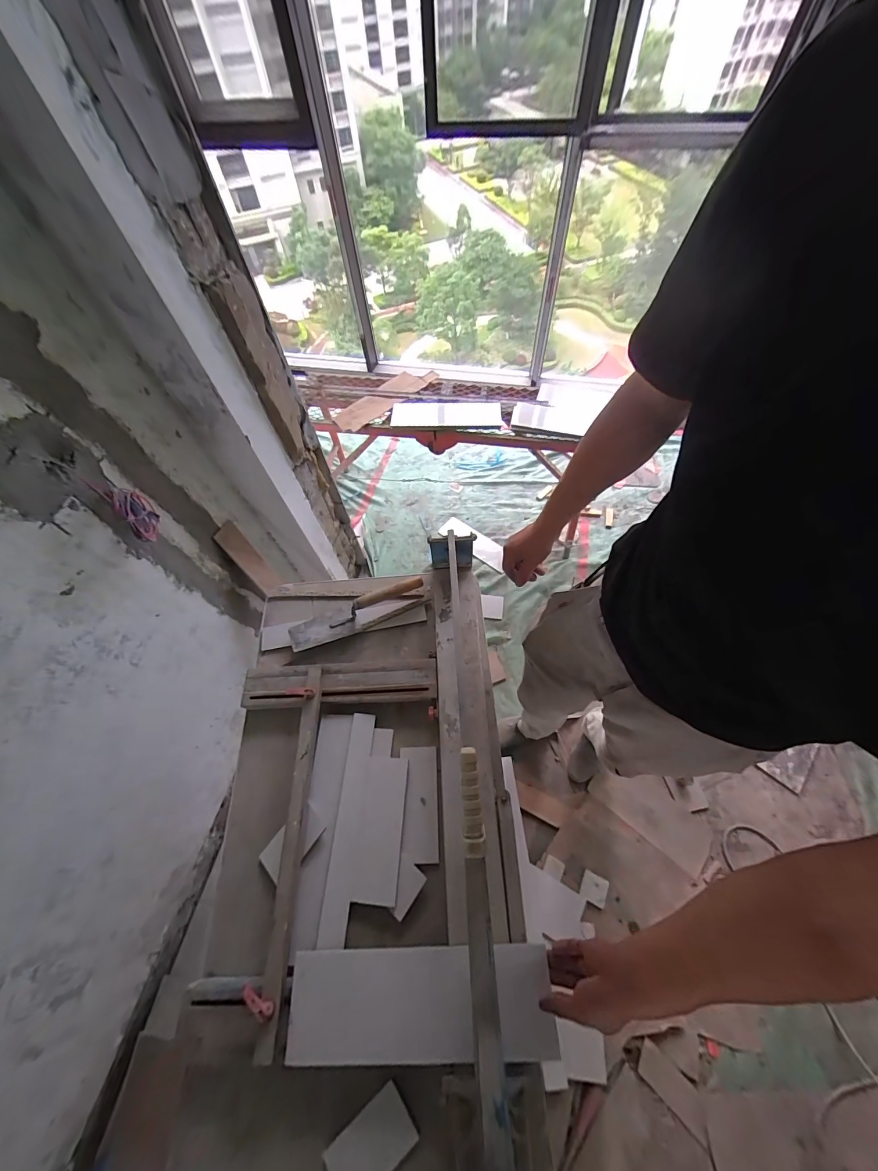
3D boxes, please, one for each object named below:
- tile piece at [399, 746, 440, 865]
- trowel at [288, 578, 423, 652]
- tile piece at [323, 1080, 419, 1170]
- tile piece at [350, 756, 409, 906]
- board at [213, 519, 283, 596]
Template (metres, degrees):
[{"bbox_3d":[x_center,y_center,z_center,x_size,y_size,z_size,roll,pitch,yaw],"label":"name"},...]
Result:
[{"bbox_3d":[-0.037,0.416,0.731,0.069,0.010,0.193,-3,61,2],"label":"tile piece"},{"bbox_3d":[-0.194,0.062,0.909,0.330,0.072,0.095,-19,62,-7],"label":"trowel"},{"bbox_3d":[-0.096,0.798,0.540,0.115,0.012,0.069,-35,65,-15],"label":"tile piece"},{"bbox_3d":[-0.108,0.451,0.714,0.080,0.013,0.228,2,61,4],"label":"tile piece"},{"bbox_3d":[-0.574,-0.075,1.154,0.020,0.272,0.077,8,53,22],"label":"board"}]

